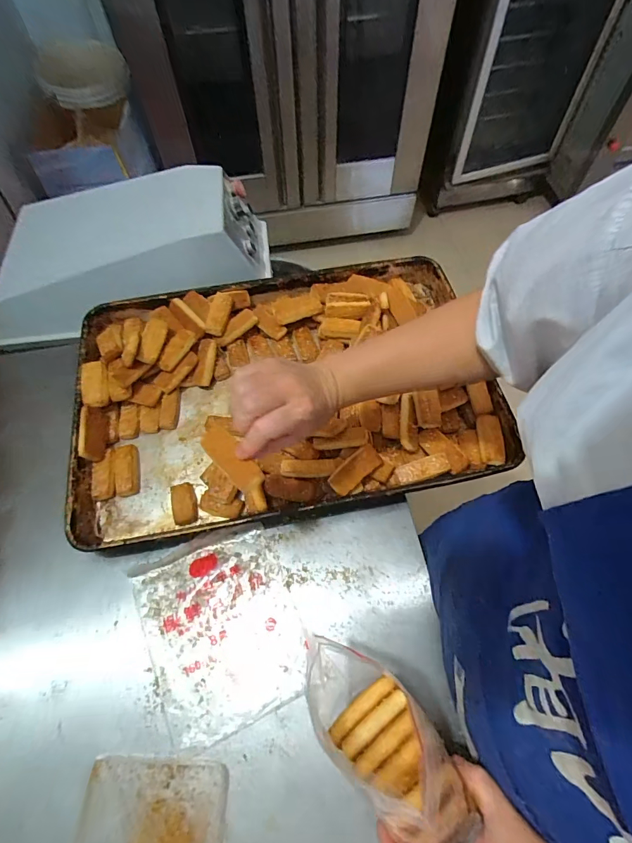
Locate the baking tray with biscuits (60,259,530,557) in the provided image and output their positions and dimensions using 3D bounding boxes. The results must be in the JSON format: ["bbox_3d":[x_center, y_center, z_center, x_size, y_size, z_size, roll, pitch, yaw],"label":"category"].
[{"bbox_3d":[-0.052,-0.063,0.617,0.591,0.072,0.405,-11,62,-4],"label":"baking tray with biscuits"}]

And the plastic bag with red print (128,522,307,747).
[{"bbox_3d":[-0.112,0.243,0.492,0.170,0.007,0.201,-24,64,-11],"label":"plastic bag with red print"}]

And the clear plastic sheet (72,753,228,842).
[{"bbox_3d":[-0.164,0.407,0.397,0.140,0.014,0.129,3,62,3],"label":"clear plastic sheet"}]

